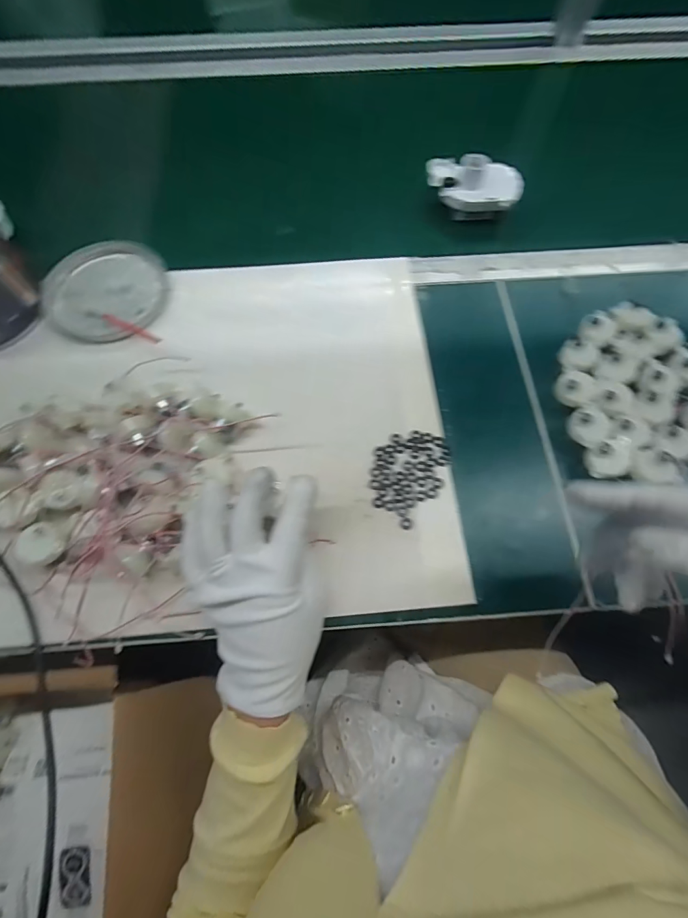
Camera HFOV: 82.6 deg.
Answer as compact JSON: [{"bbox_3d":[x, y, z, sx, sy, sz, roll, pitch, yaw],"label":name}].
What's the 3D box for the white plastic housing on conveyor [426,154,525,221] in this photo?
[{"bbox_3d":[0.153,-0.325,0.468,0.111,0.053,0.068,20,70,8],"label":"white plastic housing on conveyor"}]

